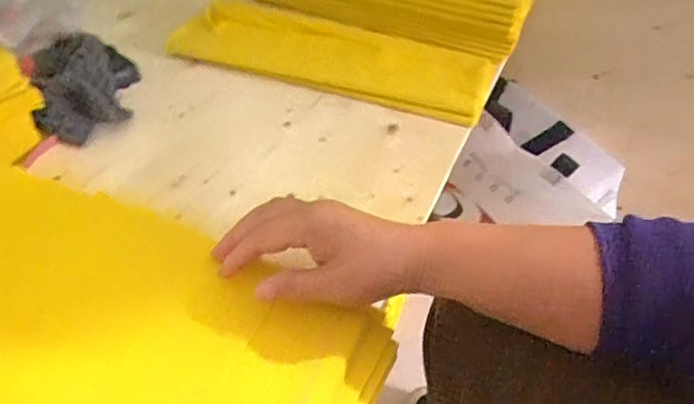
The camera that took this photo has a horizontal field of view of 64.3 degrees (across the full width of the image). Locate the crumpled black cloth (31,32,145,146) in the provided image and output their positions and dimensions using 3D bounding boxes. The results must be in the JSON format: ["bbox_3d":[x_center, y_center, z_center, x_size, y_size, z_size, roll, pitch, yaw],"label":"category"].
[{"bbox_3d":[-0.272,-0.135,0.578,0.095,0.052,0.174,-10,45,-17],"label":"crumpled black cloth"}]

